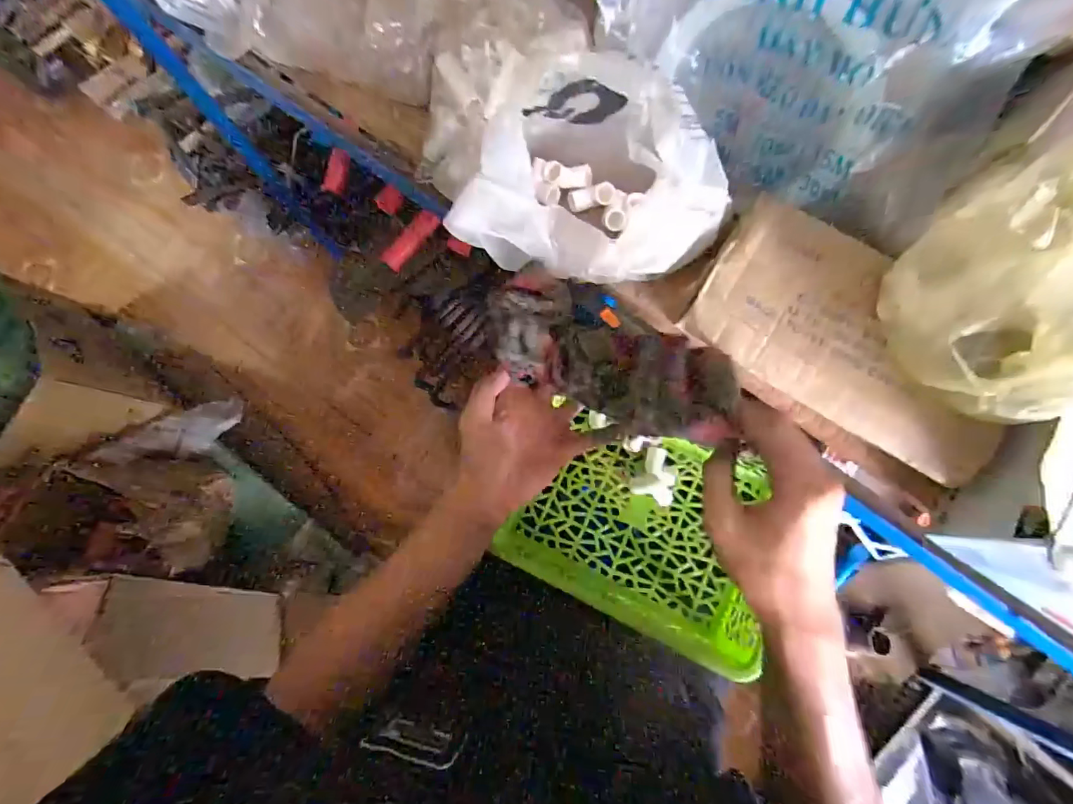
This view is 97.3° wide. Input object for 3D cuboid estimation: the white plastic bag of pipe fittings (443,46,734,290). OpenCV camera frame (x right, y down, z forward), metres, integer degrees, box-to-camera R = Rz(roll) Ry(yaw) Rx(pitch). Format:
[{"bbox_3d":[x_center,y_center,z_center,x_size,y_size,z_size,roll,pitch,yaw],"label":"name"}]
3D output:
[{"bbox_3d":[0.055,-0.180,0.398,0.194,0.125,0.165,10,79,3],"label":"white plastic bag of pipe fittings"}]

